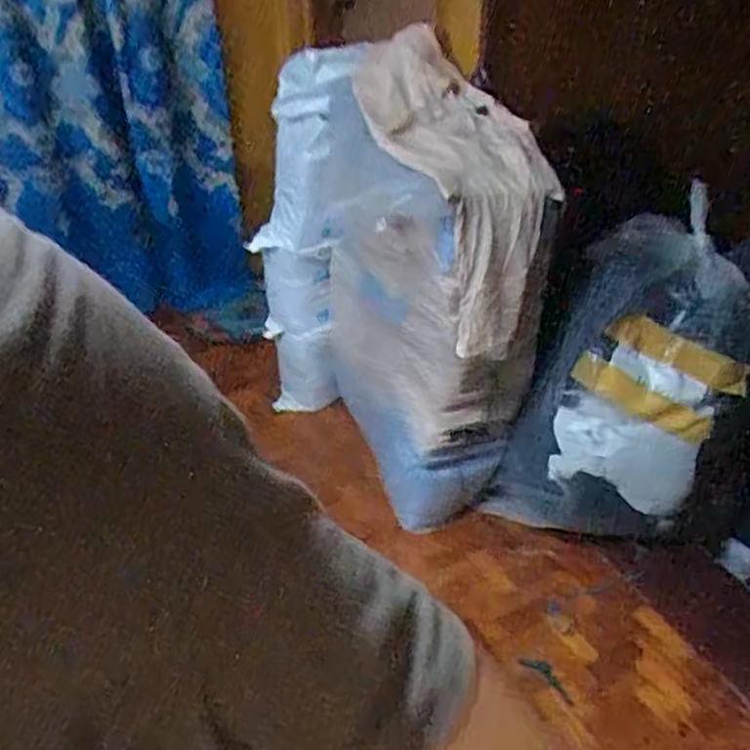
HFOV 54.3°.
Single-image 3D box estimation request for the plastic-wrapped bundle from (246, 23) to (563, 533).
[{"bbox_3d":[0.029,-0.227,1.762,0.287,0.967,0.791,-23,40,-27],"label":"plastic-wrapped bundle"}]

